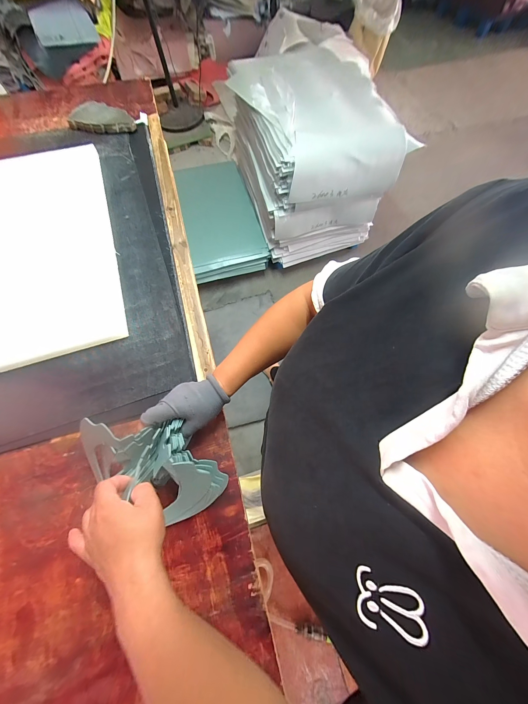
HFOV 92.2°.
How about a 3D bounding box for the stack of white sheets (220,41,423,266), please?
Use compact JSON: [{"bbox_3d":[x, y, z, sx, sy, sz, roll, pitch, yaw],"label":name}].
[{"bbox_3d":[0.224,-1.095,1.465,0.653,0.623,0.869,-19,68,-7],"label":"stack of white sheets"}]

